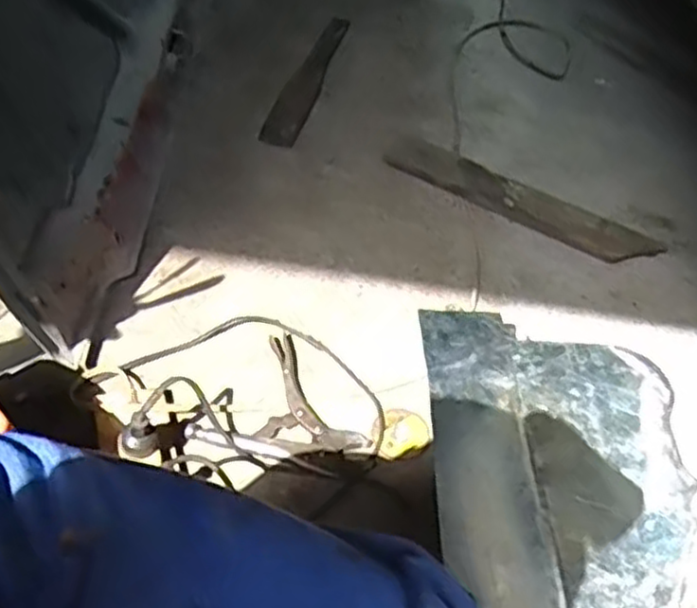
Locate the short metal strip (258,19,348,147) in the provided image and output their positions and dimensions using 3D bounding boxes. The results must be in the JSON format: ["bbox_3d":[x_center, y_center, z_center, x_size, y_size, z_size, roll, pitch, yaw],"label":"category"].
[{"bbox_3d":[-0.067,-0.403,1.288,0.065,0.009,0.405,15,51,6],"label":"short metal strip"}]

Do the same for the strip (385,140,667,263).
[{"bbox_3d":[0.268,-0.157,1.144,0.426,0.008,0.082,25,55,9],"label":"strip"}]

